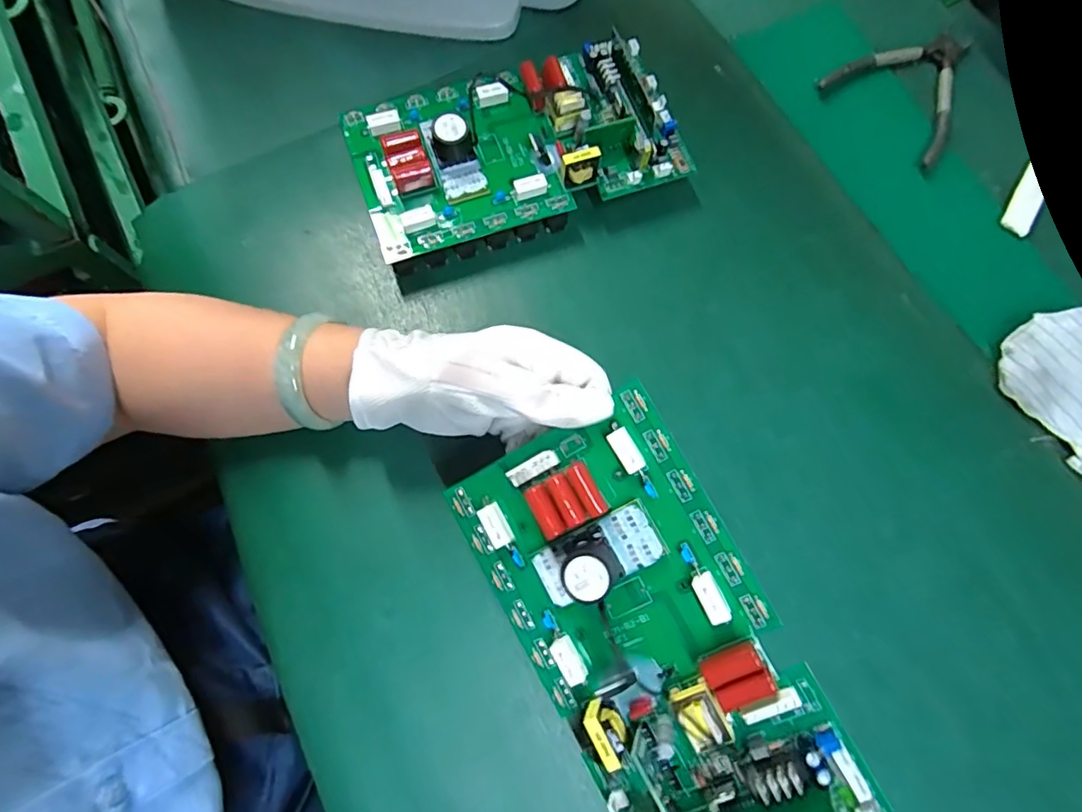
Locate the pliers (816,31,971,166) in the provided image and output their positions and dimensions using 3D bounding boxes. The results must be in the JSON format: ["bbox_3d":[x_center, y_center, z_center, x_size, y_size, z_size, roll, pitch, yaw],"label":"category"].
[{"bbox_3d":[0.315,-0.274,0.458,0.110,0.008,0.137,43,78,9],"label":"pliers"}]

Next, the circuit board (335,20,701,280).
[{"bbox_3d":[-0.018,-0.189,0.400,0.233,0.051,0.125,-19,76,-7],"label":"circuit board"}]

